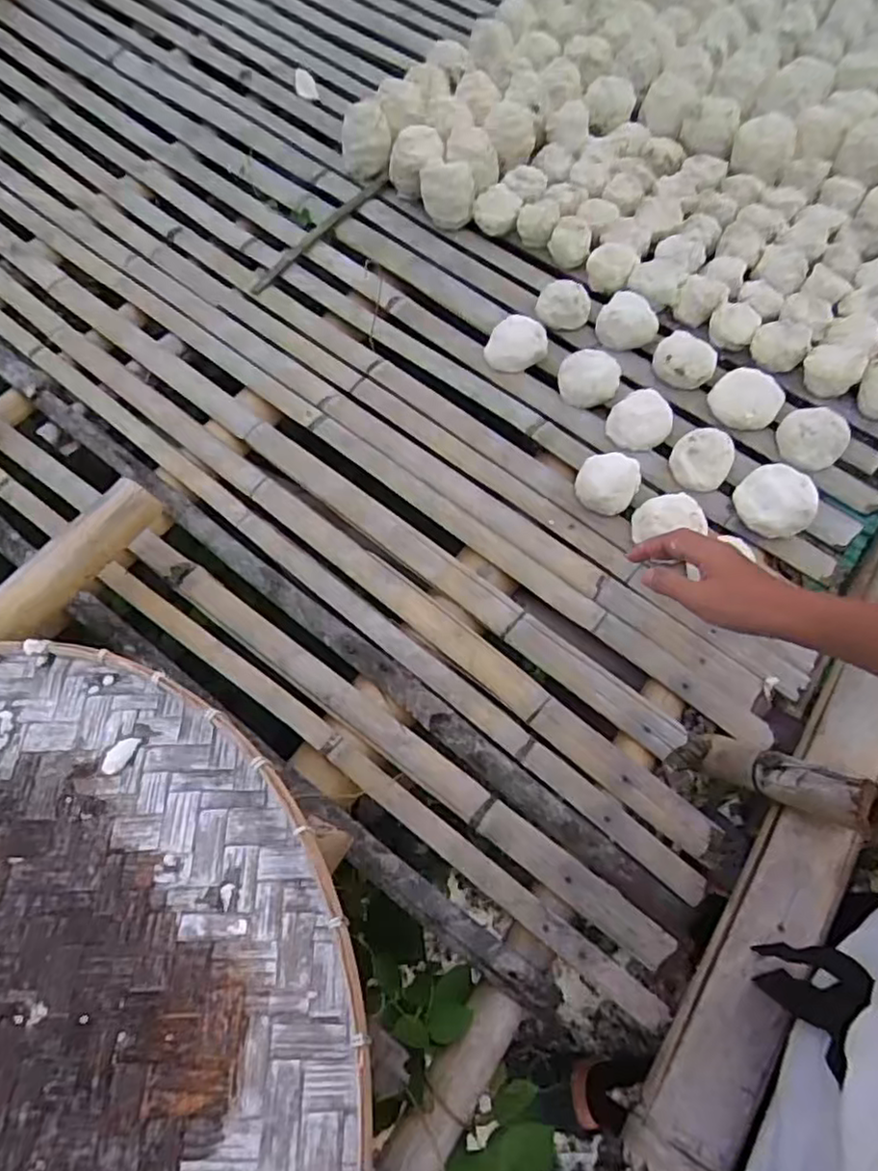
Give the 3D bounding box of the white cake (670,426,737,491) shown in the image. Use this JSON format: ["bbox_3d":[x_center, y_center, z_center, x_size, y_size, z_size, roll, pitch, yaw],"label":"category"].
[{"bbox_3d":[0.336,-0.163,0.846,0.073,0.032,0.083,25,66,15],"label":"white cake"}]

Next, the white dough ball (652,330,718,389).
[{"bbox_3d":[0.339,-0.313,0.908,0.081,0.034,0.075,17,64,12],"label":"white dough ball"}]

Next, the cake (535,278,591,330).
[{"bbox_3d":[0.183,-0.412,0.976,0.080,0.046,0.068,-6,62,0],"label":"cake"}]

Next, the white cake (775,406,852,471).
[{"bbox_3d":[0.474,-0.187,0.841,0.080,0.039,0.086,-1,62,2],"label":"white cake"}]

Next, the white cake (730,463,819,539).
[{"bbox_3d":[0.416,-0.105,0.816,0.091,0.054,0.088,35,69,19],"label":"white cake"}]

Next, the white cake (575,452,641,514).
[{"bbox_3d":[0.215,-0.127,0.841,0.079,0.050,0.075,2,62,4],"label":"white cake"}]

